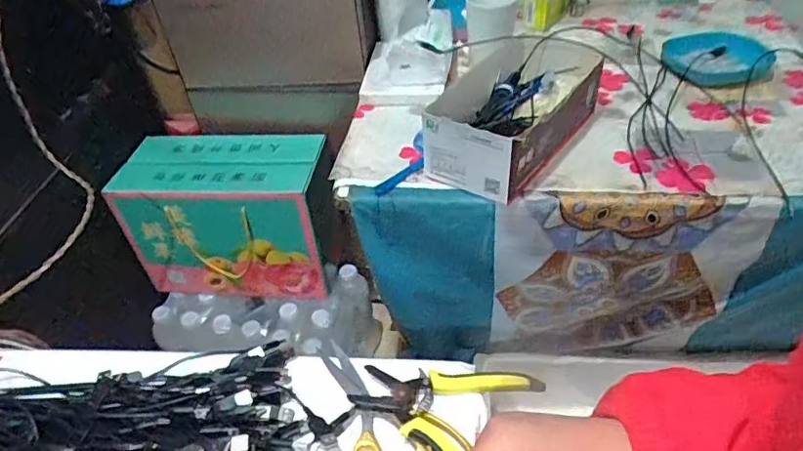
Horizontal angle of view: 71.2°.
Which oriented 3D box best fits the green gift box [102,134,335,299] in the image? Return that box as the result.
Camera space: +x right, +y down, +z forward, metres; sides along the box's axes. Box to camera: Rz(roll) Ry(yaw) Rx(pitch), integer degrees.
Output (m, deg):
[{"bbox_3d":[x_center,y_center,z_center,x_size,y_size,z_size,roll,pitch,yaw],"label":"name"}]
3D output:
[{"bbox_3d":[-0.289,-0.020,0.983,0.321,0.238,0.162,0,42,6],"label":"green gift box"}]

